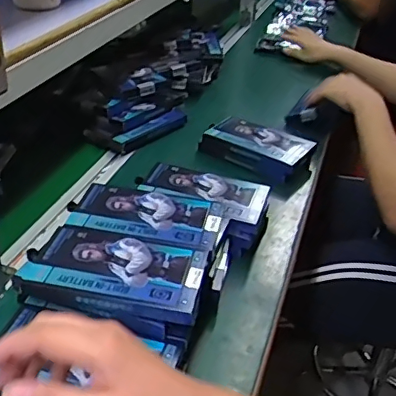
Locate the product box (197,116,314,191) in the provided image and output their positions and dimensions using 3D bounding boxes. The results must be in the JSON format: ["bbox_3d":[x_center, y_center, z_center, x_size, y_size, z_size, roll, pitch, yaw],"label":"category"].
[{"bbox_3d":[0.100,-0.083,0.931,0.181,0.048,0.093,20,36,25],"label":"product box"}]

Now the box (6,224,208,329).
[{"bbox_3d":[-0.084,0.072,0.558,0.181,0.019,0.094,9,33,9],"label":"box"}]

